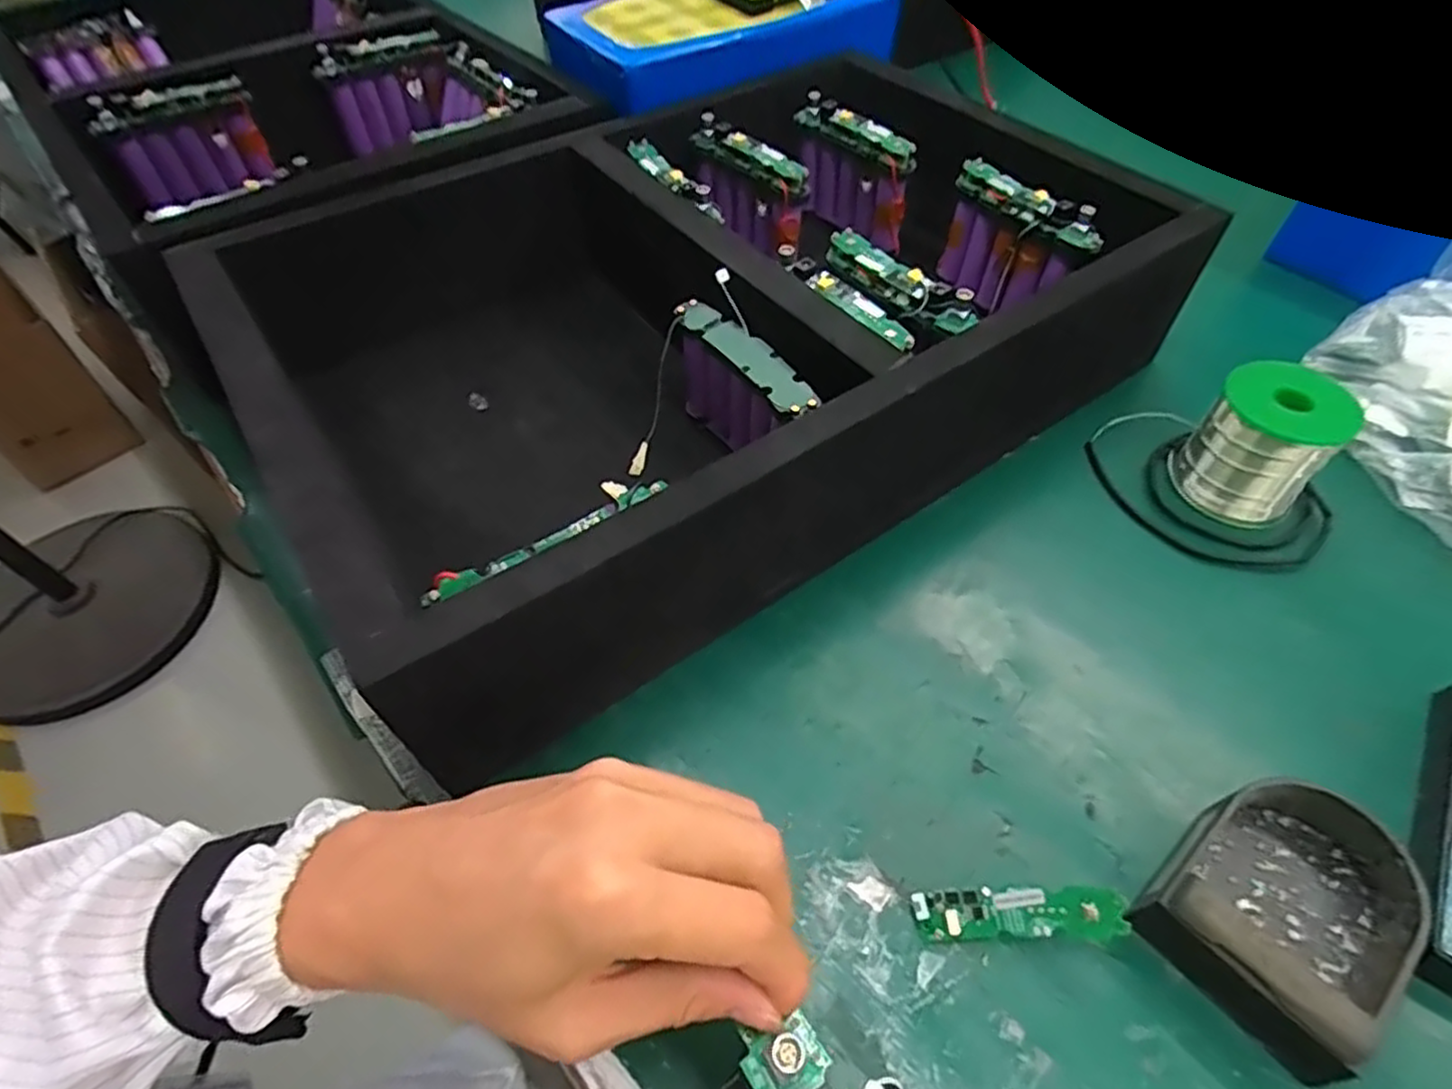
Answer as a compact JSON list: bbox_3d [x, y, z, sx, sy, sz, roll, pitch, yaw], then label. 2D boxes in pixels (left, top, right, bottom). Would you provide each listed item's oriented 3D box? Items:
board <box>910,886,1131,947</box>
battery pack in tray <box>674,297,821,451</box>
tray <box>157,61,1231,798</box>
[{"bbox_3d":[0.119,0.152,0.293,0.080,0.006,0.025,-3,77,17],"label":"board"},{"bbox_3d":[0.011,-0.085,0.421,0.027,0.069,0.111,-30,59,-20],"label":"battery pack in tray"},{"bbox_3d":[-0.013,-0.148,0.476,0.540,0.123,0.362,-31,57,-23],"label":"tray"}]

